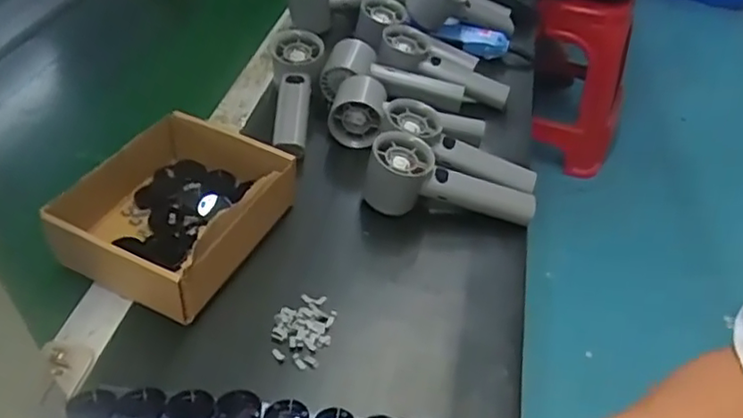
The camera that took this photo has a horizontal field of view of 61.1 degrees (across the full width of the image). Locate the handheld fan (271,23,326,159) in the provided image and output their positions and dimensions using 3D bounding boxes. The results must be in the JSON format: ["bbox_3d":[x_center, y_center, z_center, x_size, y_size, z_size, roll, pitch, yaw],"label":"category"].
[{"bbox_3d":[-0.080,-0.118,0.667,0.056,0.039,0.161,0,60,-2],"label":"handheld fan"}]

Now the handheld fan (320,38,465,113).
[{"bbox_3d":[0.024,-0.142,0.706,0.155,0.047,0.057,15,43,-7],"label":"handheld fan"}]

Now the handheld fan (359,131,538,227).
[{"bbox_3d":[0.072,-0.019,0.582,0.158,0.054,0.055,14,43,-7],"label":"handheld fan"}]

